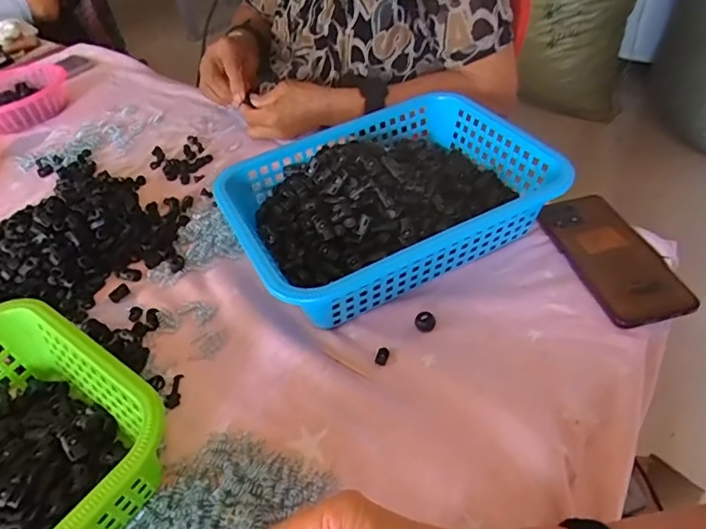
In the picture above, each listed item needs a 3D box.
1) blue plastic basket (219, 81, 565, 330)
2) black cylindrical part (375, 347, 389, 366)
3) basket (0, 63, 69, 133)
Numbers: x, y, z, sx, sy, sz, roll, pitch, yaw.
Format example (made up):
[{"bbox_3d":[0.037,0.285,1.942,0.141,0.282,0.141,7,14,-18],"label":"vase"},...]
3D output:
[{"bbox_3d":[0.031,-0.059,0.510,0.293,0.080,0.211,-23,47,-15],"label":"blue plastic basket"},{"bbox_3d":[0.025,0.077,0.432,0.011,0.004,0.016,14,49,20],"label":"black cylindrical part"},{"bbox_3d":[-0.547,-0.270,0.825,0.163,0.045,0.129,-25,48,-17],"label":"basket"}]

